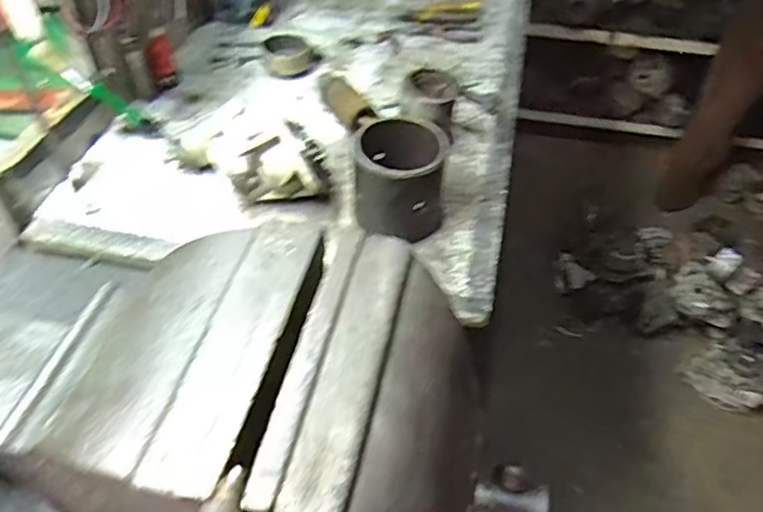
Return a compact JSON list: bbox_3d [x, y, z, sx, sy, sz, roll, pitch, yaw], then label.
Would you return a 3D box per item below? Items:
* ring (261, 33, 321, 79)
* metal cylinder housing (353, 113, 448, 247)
[{"bbox_3d":[-0.146,-0.325,0.990,0.089,0.040,0.076,-2,47,-4],"label":"ring"},{"bbox_3d":[0.023,-0.094,0.747,0.101,0.127,0.091,6,47,4],"label":"metal cylinder housing"}]

